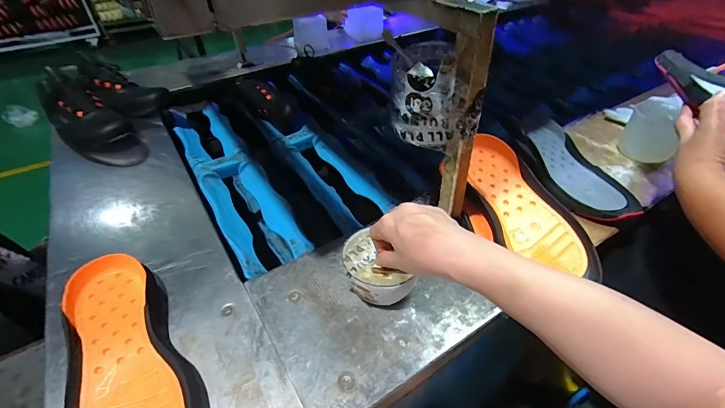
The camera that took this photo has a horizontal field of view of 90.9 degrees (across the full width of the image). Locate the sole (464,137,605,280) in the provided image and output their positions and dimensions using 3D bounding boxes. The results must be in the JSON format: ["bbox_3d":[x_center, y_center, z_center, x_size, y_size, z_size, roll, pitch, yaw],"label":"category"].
[{"bbox_3d":[0.230,-0.003,0.526,0.097,0.050,0.296,-12,43,-12],"label":"sole"}]

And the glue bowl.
[{"bbox_3d":[0.020,0.092,0.478,0.101,0.056,0.089,23,47,25],"label":"glue bowl"}]

